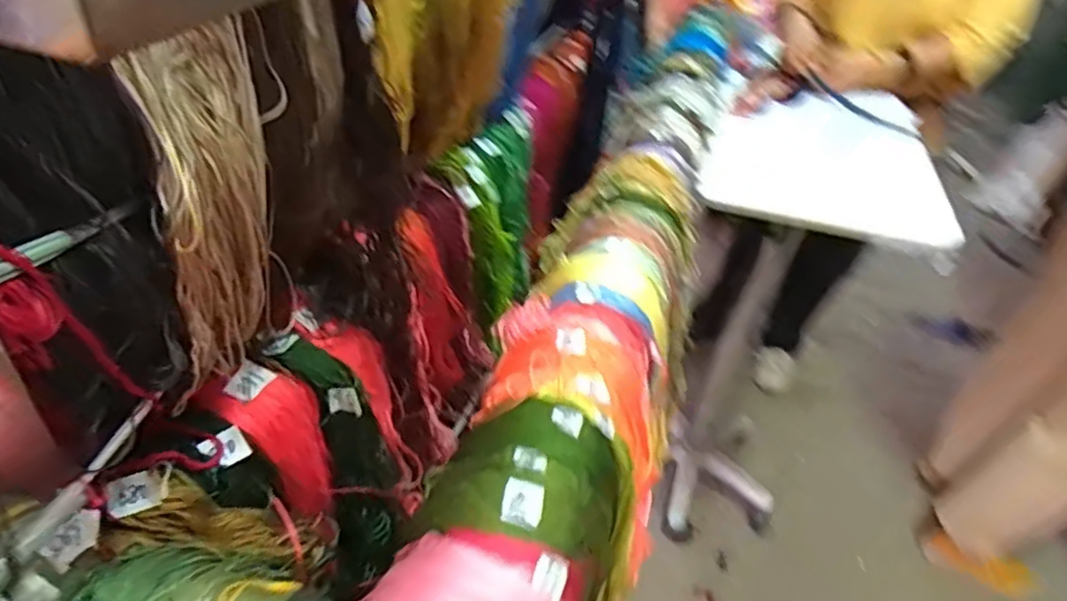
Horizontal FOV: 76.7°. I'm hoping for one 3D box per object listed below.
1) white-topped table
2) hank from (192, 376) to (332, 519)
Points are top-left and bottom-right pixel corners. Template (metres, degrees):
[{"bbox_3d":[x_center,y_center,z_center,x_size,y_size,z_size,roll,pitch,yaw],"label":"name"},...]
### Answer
[{"bbox_3d":[0.432,0.060,1.356,0.340,0.865,0.476,13,39,7],"label":"white-topped table"},{"bbox_3d":[-0.160,0.092,0.438,0.031,0.119,0.051,-10,31,26],"label":"hank"}]

